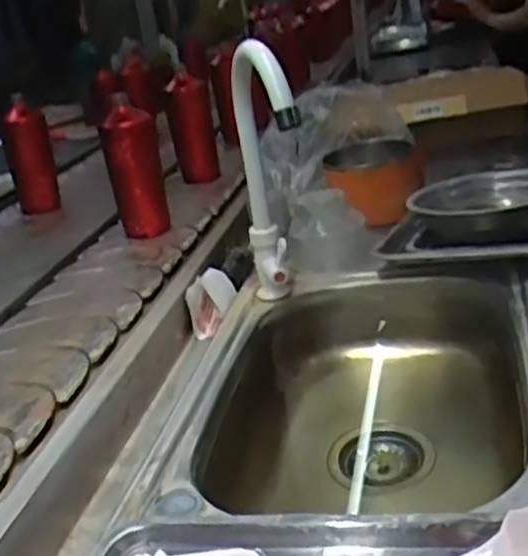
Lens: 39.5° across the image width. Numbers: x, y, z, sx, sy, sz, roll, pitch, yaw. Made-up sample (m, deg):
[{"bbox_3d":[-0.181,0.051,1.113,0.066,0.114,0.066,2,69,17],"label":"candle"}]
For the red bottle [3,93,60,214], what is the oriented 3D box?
[{"bbox_3d":[-0.411,-0.208,1.294,0.081,0.189,0.065,-8,21,-18],"label":"red bottle"}]

